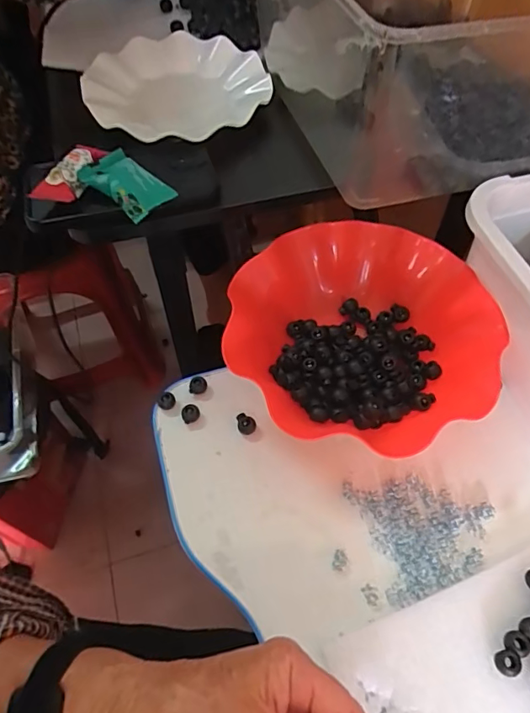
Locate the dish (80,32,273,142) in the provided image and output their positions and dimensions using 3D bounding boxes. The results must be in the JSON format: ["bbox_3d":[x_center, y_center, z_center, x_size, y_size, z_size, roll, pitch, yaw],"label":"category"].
[{"bbox_3d":[-0.091,-0.262,0.507,0.167,0.050,0.175,0,57,0],"label":"dish"}]

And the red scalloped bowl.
[{"bbox_3d":[0.080,-0.024,0.434,0.213,0.063,0.203,0,60,1],"label":"red scalloped bowl"}]

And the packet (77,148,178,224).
[{"bbox_3d":[-0.117,-0.146,0.410,0.069,0.018,0.043,34,64,20],"label":"packet"}]

